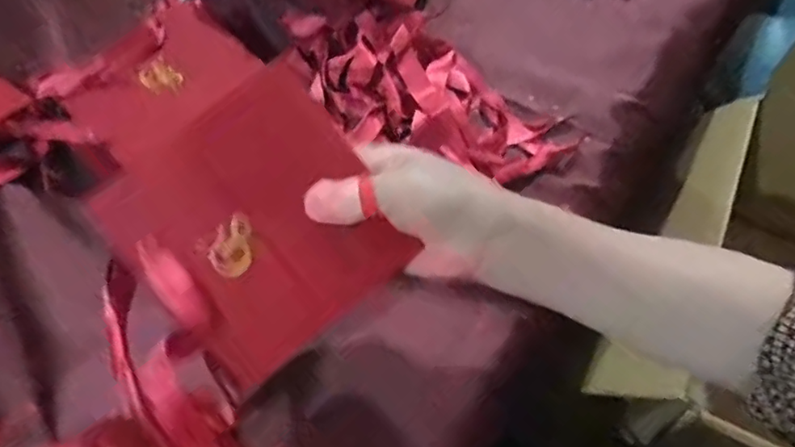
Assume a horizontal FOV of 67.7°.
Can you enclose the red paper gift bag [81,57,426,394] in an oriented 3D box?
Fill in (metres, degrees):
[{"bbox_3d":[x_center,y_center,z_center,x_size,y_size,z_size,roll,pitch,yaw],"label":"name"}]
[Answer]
[{"bbox_3d":[-0.076,0.004,0.338,0.134,0.010,0.138,-39,104,-5],"label":"red paper gift bag"}]

